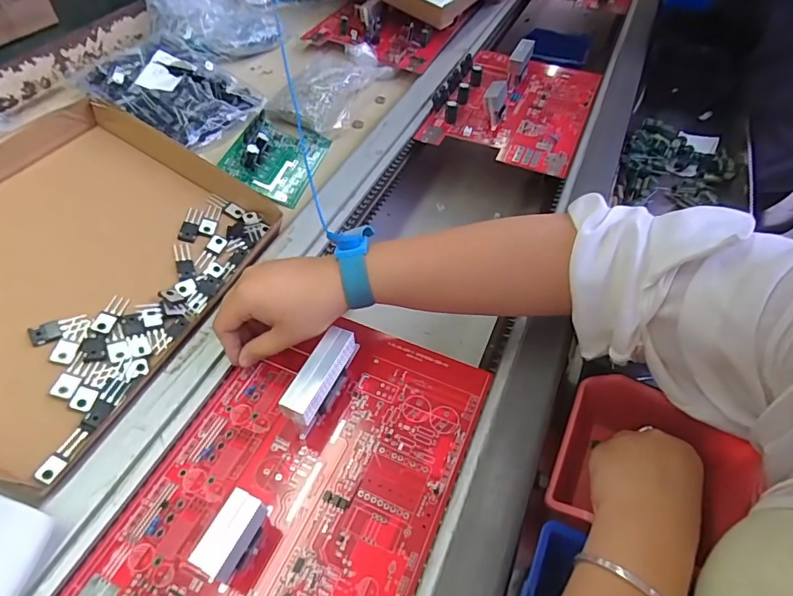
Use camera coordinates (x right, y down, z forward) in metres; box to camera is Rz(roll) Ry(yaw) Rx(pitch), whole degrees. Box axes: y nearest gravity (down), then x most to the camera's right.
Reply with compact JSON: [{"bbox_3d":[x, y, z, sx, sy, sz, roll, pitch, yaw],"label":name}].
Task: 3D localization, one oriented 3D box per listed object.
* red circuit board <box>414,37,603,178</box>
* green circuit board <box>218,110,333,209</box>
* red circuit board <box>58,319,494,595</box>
[{"bbox_3d":[0.167,-0.285,0.662,0.199,0.049,0.278,19,54,15],"label":"red circuit board"},{"bbox_3d":[-0.139,-0.173,0.563,0.094,0.032,0.121,25,54,-11],"label":"green circuit board"},{"bbox_3d":[-0.068,0.119,0.328,0.198,0.050,0.276,20,54,16],"label":"red circuit board"}]

